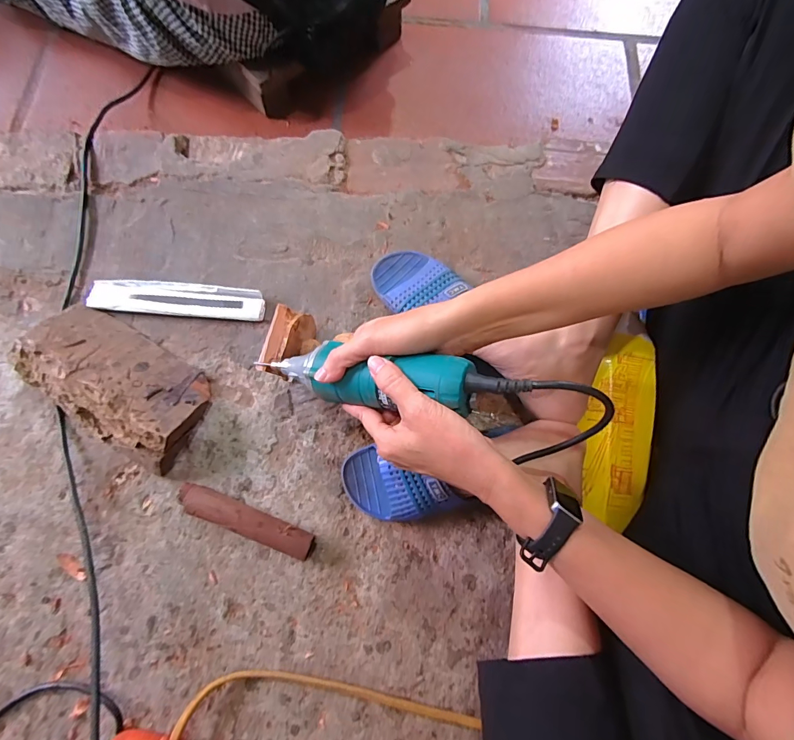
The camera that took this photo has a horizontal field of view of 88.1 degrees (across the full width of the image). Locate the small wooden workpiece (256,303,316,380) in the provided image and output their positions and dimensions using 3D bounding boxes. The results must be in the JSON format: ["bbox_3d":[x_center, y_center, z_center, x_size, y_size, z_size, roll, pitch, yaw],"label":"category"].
[{"bbox_3d":[-0.119,-0.029,0.446,0.037,0.043,0.077,18,74,2],"label":"small wooden workpiece"}]

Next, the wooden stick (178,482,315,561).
[{"bbox_3d":[-0.165,0.164,0.448,0.155,0.029,0.028,20,77,5],"label":"wooden stick"}]

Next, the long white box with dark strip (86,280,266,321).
[{"bbox_3d":[-0.275,-0.089,0.517,0.213,0.016,0.042,4,76,1],"label":"long white box with dark strip"}]

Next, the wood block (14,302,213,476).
[{"bbox_3d":[-0.324,0.014,0.469,0.209,0.051,0.119,31,78,7],"label":"wood block"}]

